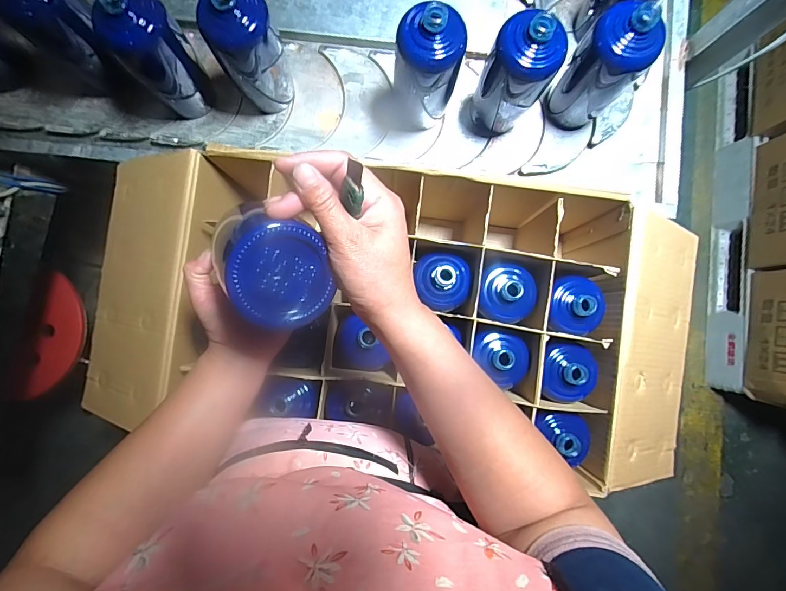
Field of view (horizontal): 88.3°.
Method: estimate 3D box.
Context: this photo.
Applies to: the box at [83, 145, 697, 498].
[{"bbox_3d":[0.017,0.021,0.593,0.819,0.222,0.385,7,89,0],"label":"box"}]

